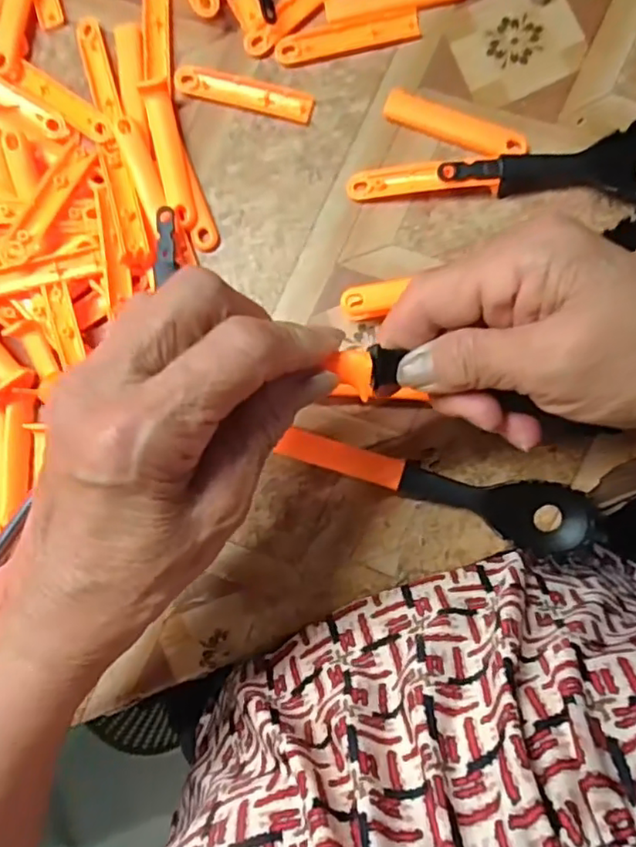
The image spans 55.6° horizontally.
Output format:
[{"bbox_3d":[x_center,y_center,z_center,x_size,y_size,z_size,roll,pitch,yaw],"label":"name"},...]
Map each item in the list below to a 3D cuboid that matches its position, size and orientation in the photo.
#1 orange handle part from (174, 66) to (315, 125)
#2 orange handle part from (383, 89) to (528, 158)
[{"bbox_3d":[-0.040,-0.179,0.325,0.076,0.004,0.017,18,87,3],"label":"orange handle part"},{"bbox_3d":[0.071,-0.155,0.313,0.074,0.006,0.018,24,87,4],"label":"orange handle part"}]

